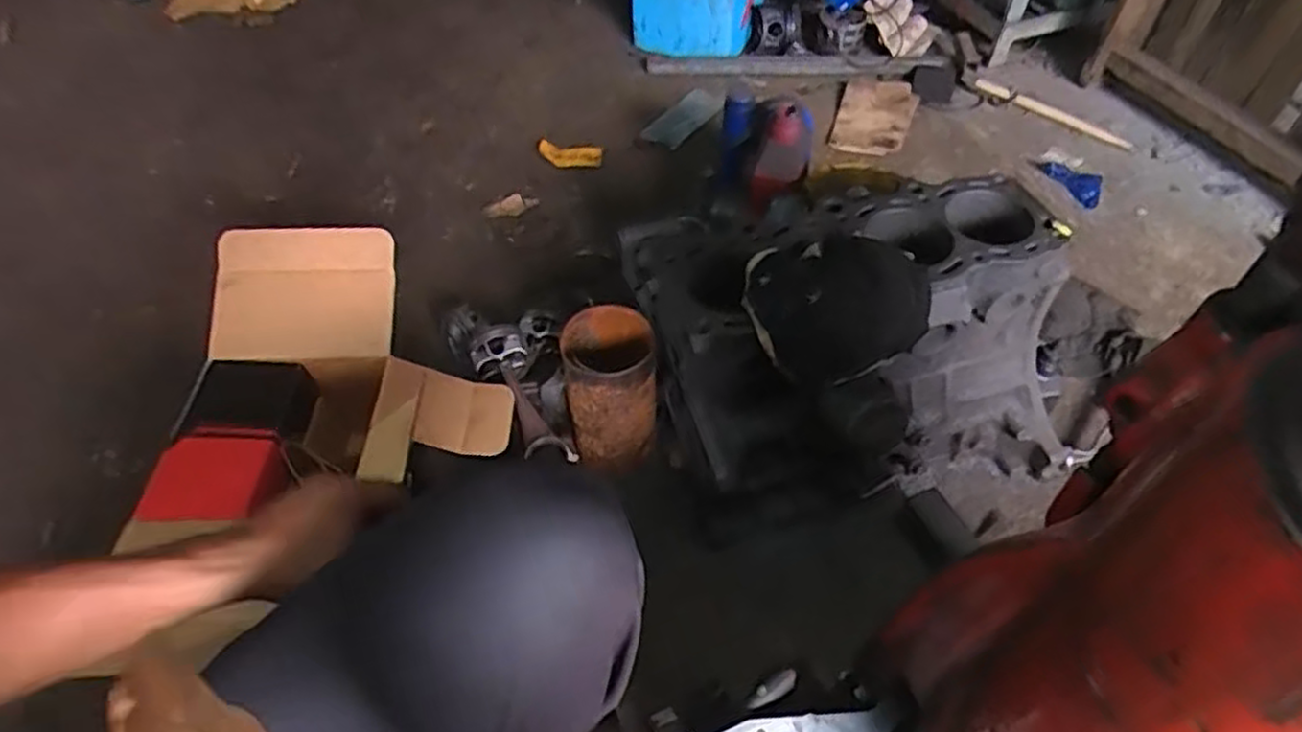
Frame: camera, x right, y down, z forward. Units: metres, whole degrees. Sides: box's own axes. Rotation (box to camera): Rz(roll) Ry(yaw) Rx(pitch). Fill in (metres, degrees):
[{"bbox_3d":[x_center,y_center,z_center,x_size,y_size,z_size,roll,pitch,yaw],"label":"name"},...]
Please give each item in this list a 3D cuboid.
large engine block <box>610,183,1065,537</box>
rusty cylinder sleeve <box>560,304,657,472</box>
[{"bbox_3d":[0.205,-0.001,0.806,0.417,0.294,0.237,-10,51,-7],"label":"large engine block"},{"bbox_3d":[-0.044,0.027,0.828,0.096,0.163,0.098,-6,51,-4],"label":"rusty cylinder sleeve"}]

